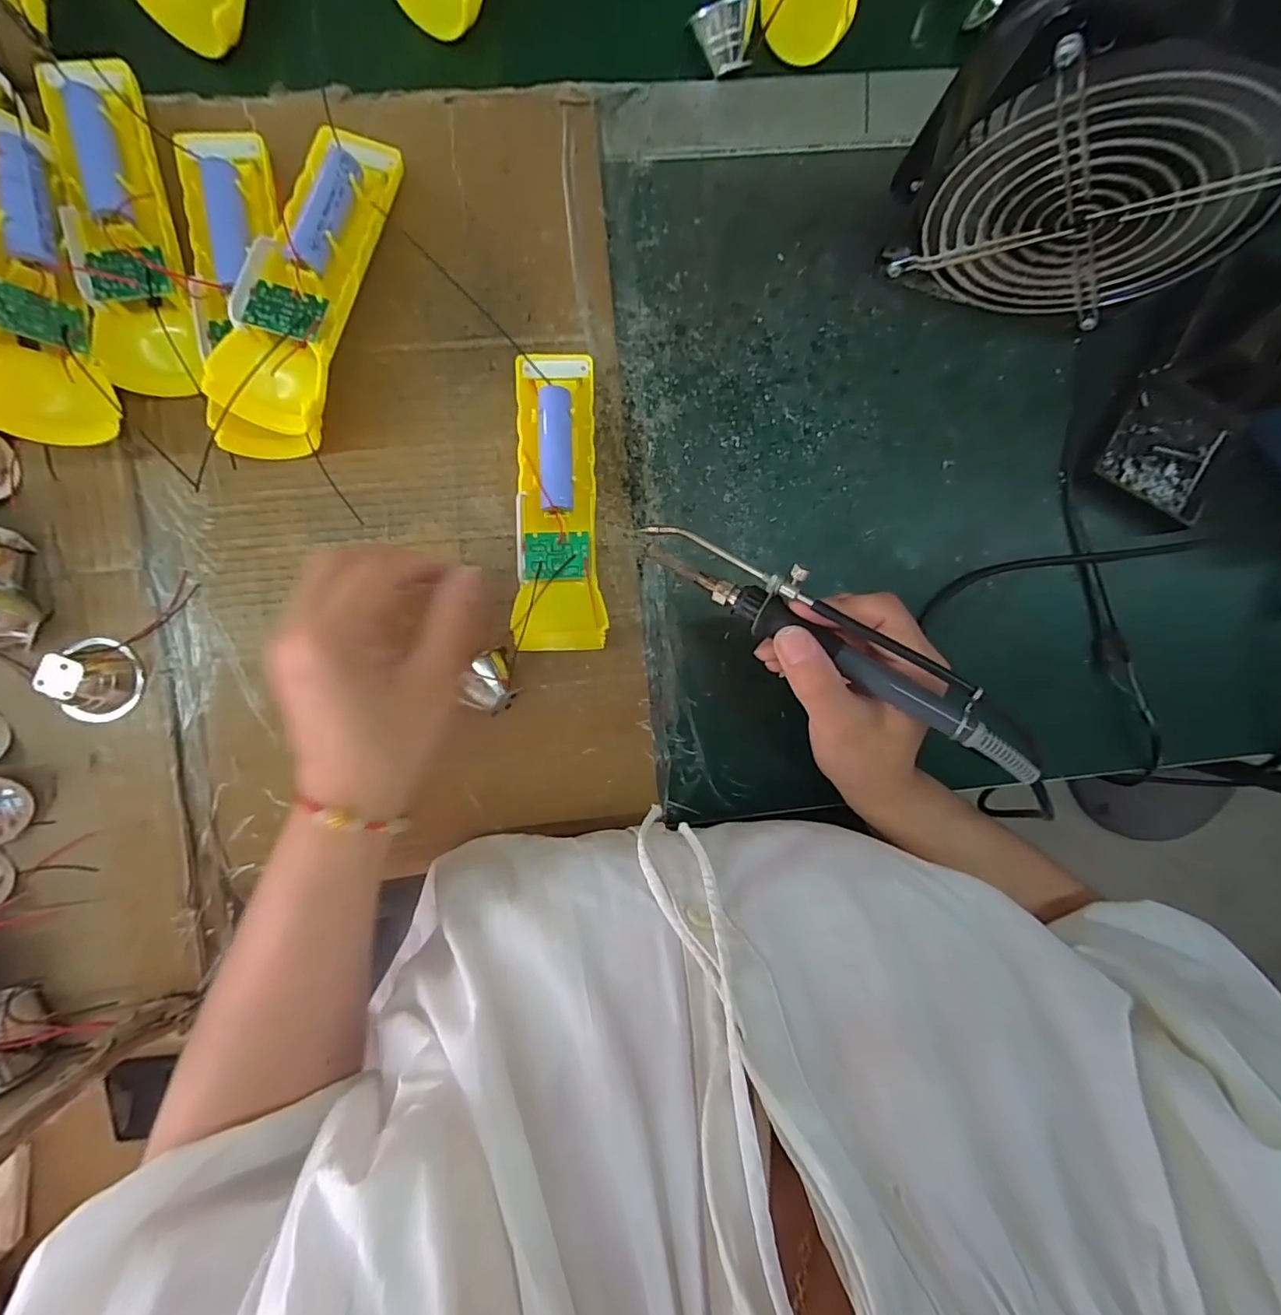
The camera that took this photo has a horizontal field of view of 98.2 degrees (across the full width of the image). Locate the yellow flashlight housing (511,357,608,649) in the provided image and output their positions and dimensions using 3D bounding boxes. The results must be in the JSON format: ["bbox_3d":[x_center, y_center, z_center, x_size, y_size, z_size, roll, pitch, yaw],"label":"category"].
[{"bbox_3d":[-0.046,-0.084,0.306,0.046,0.033,0.156,-1,98,-4],"label":"yellow flashlight housing"}]

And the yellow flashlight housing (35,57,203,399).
[{"bbox_3d":[-0.266,-0.220,0.286,0.044,0.031,0.149,-8,98,-3],"label":"yellow flashlight housing"}]

